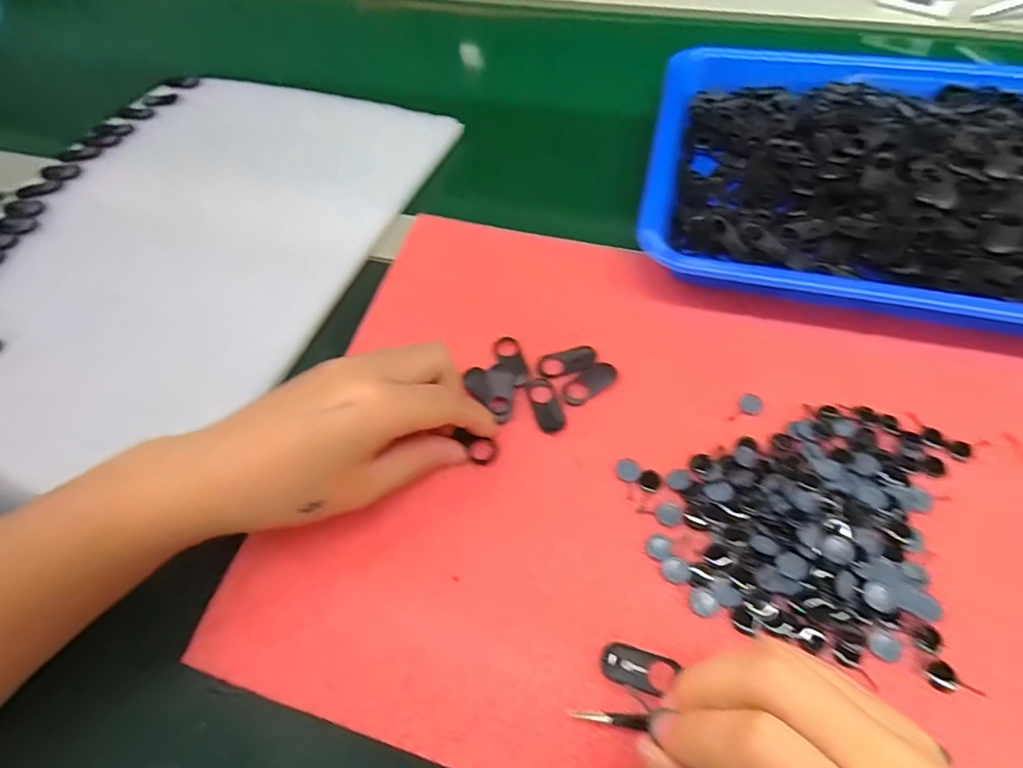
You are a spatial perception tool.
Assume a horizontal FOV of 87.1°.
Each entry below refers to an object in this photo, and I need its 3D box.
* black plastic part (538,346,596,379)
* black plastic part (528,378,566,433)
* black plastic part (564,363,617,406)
[{"bbox_3d":[0.029,-0.012,0.279,0.030,0.004,0.014,-21,59,-9],"label":"black plastic part"},{"bbox_3d":[0.017,0.010,0.268,0.013,0.004,0.030,-16,59,-6],"label":"black plastic part"},{"bbox_3d":[0.040,-0.001,0.271,0.030,0.004,0.014,-35,62,-17],"label":"black plastic part"}]

